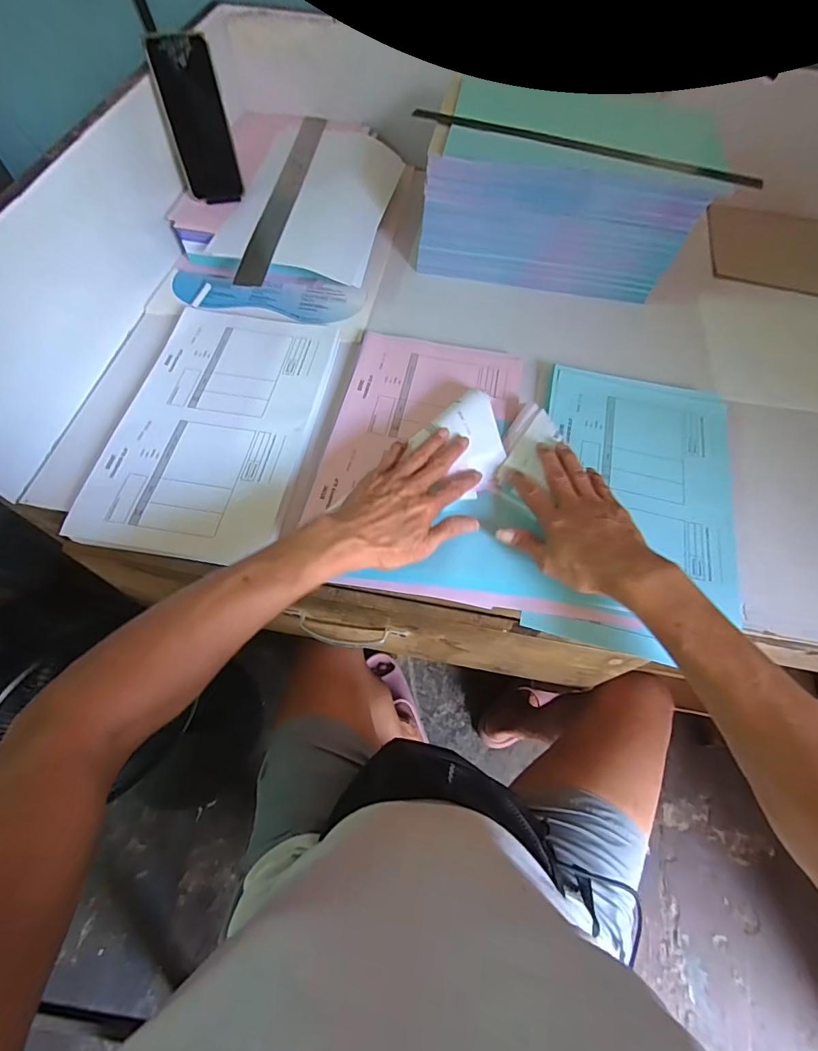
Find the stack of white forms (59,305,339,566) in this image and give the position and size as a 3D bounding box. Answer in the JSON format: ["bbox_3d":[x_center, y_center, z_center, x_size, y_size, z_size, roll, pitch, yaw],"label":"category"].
[{"bbox_3d":[-0.230,-0.130,0.554,0.221,0.013,0.353,8,63,3],"label":"stack of white forms"}]

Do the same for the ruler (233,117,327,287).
[{"bbox_3d":[-0.193,-0.535,0.722,0.047,0.009,0.476,6,63,2],"label":"ruler"}]

